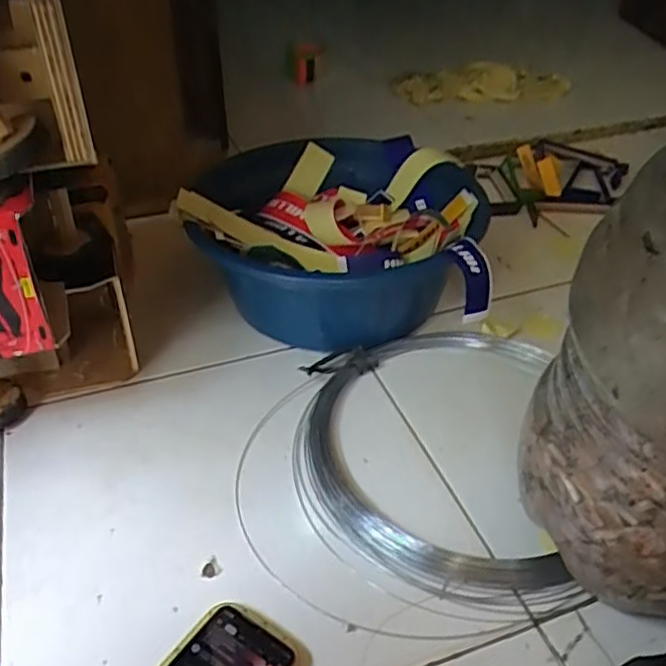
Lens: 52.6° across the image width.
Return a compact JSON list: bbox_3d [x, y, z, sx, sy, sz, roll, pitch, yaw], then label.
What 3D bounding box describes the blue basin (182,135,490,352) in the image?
[{"bbox_3d":[0.010,-0.119,0.855,0.330,0.133,0.347,0,38,0],"label":"blue basin"}]

